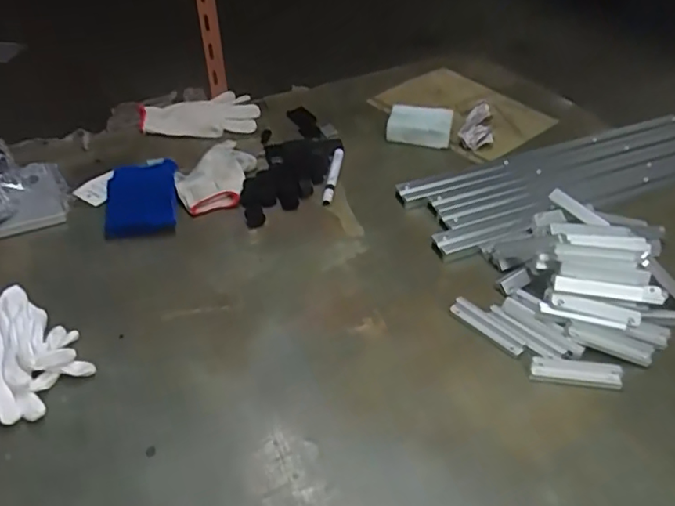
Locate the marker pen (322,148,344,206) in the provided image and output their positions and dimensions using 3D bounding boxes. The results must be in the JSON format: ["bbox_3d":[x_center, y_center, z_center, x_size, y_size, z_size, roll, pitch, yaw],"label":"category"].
[{"bbox_3d":[-0.006,-0.129,0.930,0.015,0.020,0.141,6,43,8],"label":"marker pen"}]

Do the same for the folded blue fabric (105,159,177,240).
[{"bbox_3d":[-0.299,-0.079,0.865,0.105,0.035,0.158,-8,43,-8],"label":"folded blue fabric"}]

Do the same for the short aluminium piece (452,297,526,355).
[{"bbox_3d":[0.183,0.088,0.689,0.026,0.010,0.098,-33,51,-30],"label":"short aluminium piece"}]

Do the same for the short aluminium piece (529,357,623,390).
[{"bbox_3d":[0.269,0.135,0.642,0.098,0.006,0.028,5,66,7],"label":"short aluminium piece"}]

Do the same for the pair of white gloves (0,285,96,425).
[{"bbox_3d":[-0.358,0.118,0.640,0.149,0.051,0.118,23,48,24],"label":"pair of white gloves"}]

